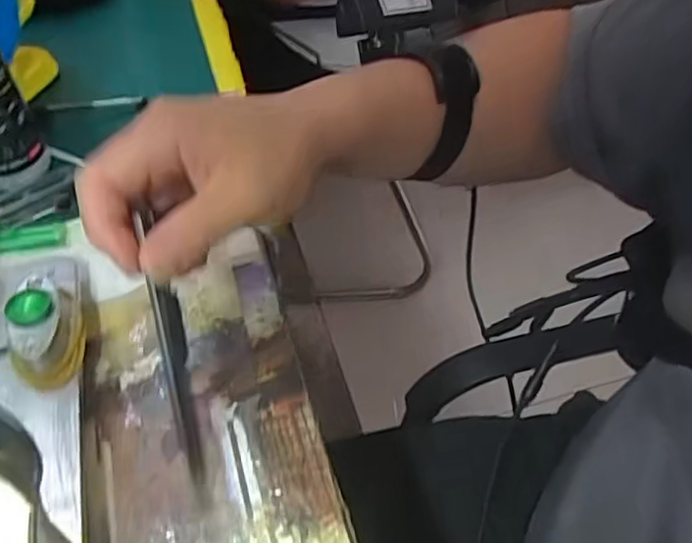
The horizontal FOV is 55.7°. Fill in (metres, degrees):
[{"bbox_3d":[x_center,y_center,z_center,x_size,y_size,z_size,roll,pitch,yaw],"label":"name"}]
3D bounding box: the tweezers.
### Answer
[{"bbox_3d":[-0.077,0.043,0.299,0.010,0.142,0.019,-10,15,-10],"label":"tweezers"}]

